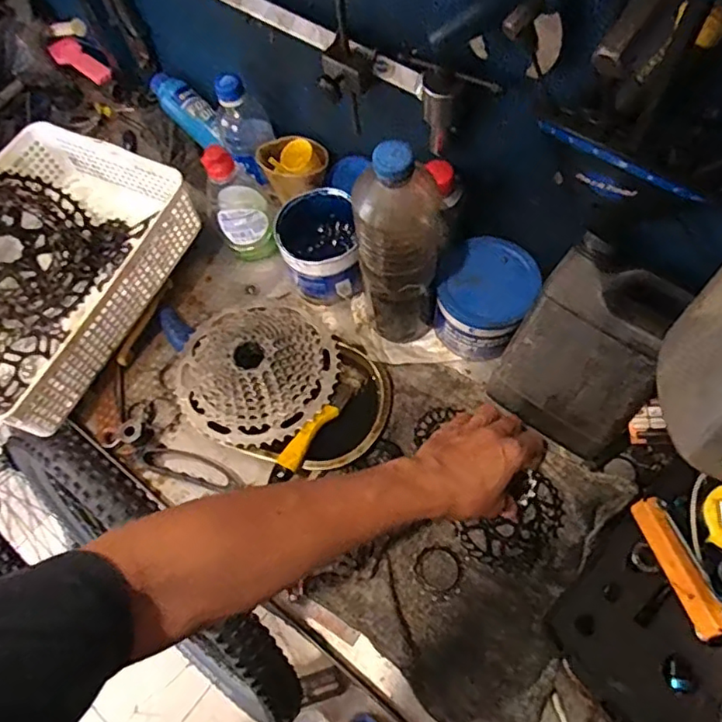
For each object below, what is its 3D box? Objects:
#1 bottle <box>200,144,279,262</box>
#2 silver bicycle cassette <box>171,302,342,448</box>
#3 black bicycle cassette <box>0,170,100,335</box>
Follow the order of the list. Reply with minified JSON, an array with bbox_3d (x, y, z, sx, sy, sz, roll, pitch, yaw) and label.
[{"bbox_3d":[-0.143,-0.188,0.698,0.068,0.162,0.051,-12,63,-1],"label":"bottle"},{"bbox_3d":[-0.117,0.009,0.645,0.172,0.051,0.165,-1,64,3],"label":"silver bicycle cassette"},{"bbox_3d":[-0.413,-0.124,0.700,0.184,0.045,0.184,4,79,-20],"label":"black bicycle cassette"}]

